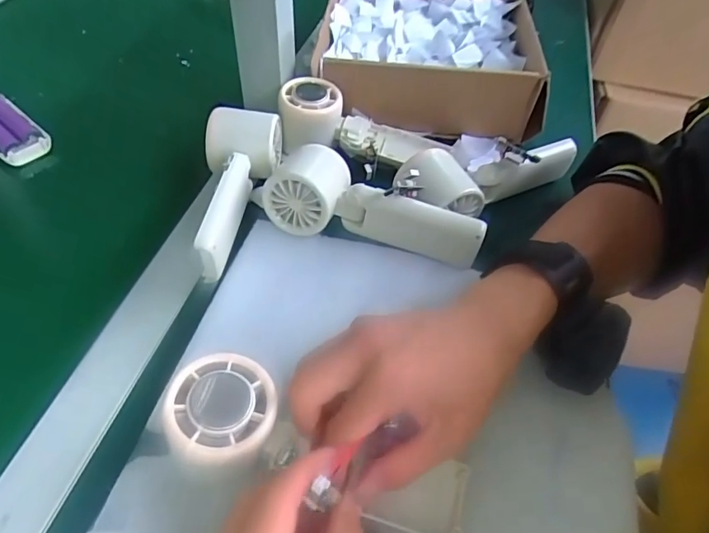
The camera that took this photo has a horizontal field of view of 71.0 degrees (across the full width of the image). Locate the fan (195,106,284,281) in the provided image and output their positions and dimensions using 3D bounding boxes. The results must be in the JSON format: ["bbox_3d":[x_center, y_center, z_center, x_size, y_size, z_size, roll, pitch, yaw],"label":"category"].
[{"bbox_3d":[-0.088,-0.059,0.388,0.062,0.047,0.155,-1,53,-8],"label":"fan"}]

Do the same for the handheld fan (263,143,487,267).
[{"bbox_3d":[0.016,-0.047,0.383,0.163,0.050,0.062,13,54,8],"label":"handheld fan"}]

